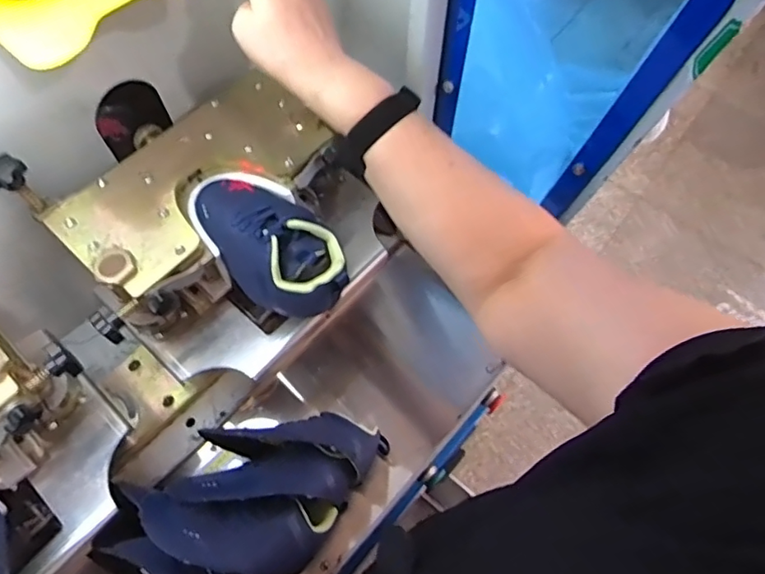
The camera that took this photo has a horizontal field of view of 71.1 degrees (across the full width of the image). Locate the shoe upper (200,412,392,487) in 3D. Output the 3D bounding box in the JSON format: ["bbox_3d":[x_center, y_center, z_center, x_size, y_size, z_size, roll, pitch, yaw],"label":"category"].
[{"bbox_3d":[-0.097,0.175,0.619,0.200,0.128,0.064,12,65,5],"label":"shoe upper"}]

